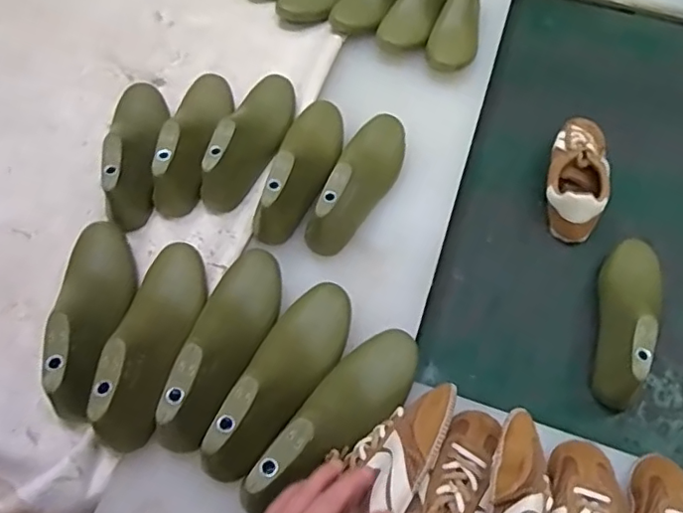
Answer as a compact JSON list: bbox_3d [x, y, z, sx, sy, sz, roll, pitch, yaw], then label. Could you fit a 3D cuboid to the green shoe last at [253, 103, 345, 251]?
[{"bbox_3d":[-0.046,-0.125,0.712,0.073,0.079,0.231,12,58,6],"label":"green shoe last"}]

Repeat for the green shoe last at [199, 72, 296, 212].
[{"bbox_3d":[-0.115,-0.169,0.744,0.073,0.081,0.228,13,58,6],"label":"green shoe last"}]

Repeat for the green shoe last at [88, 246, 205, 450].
[{"bbox_3d":[-0.189,0.072,0.581,0.071,0.069,0.230,5,57,1],"label":"green shoe last"}]

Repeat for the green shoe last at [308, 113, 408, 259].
[{"bbox_3d":[0.026,-0.103,0.708,0.073,0.088,0.227,18,59,9],"label":"green shoe last"}]

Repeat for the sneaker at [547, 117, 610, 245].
[{"bbox_3d":[0.336,-0.122,0.802,0.084,0.068,0.212,19,59,10],"label":"sneaker"}]

